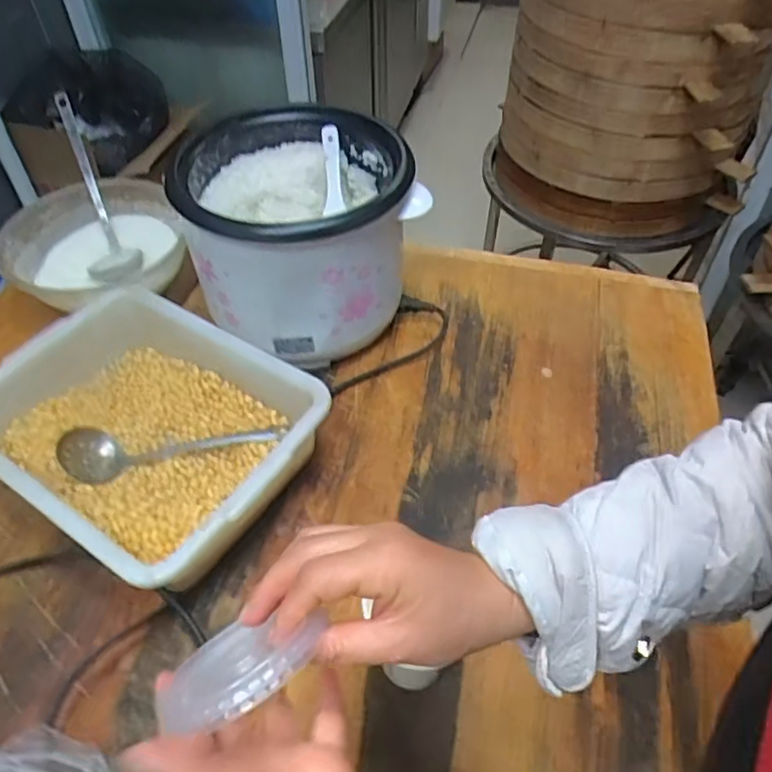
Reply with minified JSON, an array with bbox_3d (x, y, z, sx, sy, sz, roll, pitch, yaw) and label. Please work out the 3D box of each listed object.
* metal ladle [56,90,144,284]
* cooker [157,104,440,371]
[{"bbox_3d":[-0.433,-0.284,0.935,0.076,0.063,0.316,-19,82,-16],"label":"metal ladle"},{"bbox_3d":[-0.104,-0.186,0.814,0.259,0.215,0.260,-1,50,1],"label":"cooker"}]

